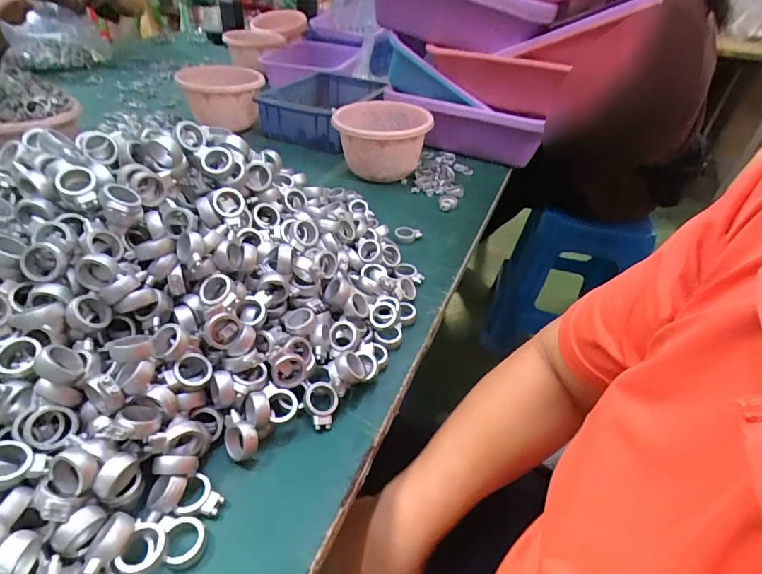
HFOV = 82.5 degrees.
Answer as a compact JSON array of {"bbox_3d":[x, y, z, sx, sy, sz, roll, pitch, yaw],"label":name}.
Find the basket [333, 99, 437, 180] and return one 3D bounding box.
[{"bbox_3d":[0.000,-0.206,0.624,0.127,0.091,0.120,3,39,-3],"label":"basket"}]

